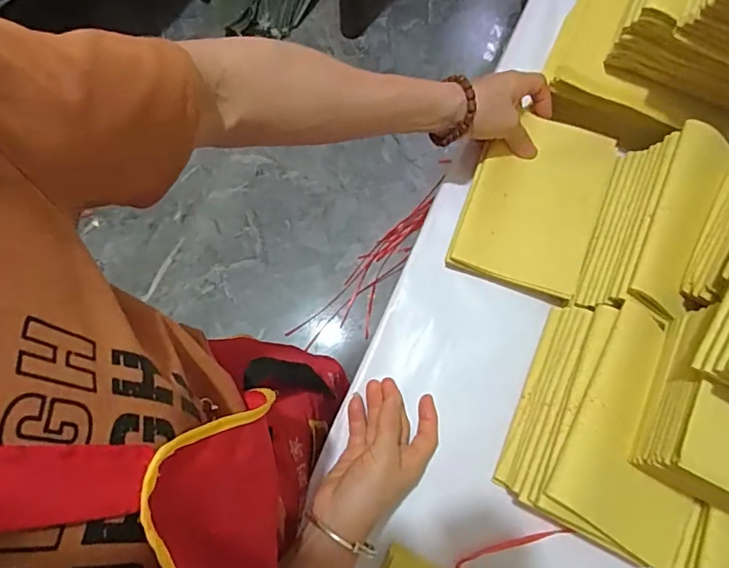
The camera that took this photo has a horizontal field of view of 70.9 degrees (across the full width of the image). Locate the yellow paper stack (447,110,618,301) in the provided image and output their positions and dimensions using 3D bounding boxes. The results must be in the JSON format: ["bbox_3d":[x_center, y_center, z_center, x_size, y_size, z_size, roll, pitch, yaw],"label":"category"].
[{"bbox_3d":[0.156,-0.076,0.475,0.116,0.022,0.156,19,79,4],"label":"yellow paper stack"}]

